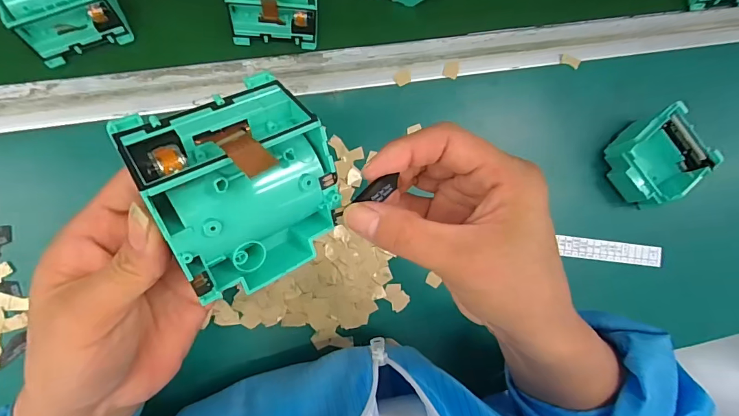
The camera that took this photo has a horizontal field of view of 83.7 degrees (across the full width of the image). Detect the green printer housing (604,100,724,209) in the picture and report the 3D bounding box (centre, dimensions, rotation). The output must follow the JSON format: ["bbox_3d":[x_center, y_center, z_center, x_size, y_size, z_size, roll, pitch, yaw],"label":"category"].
[{"bbox_3d":[0.275,-0.048,0.397,0.081,0.041,0.077,-34,94,-6],"label":"green printer housing"}]

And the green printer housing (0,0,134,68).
[{"bbox_3d":[-0.244,-0.166,0.325,0.075,0.032,0.079,-22,92,-6],"label":"green printer housing"}]

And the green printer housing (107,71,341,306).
[{"bbox_3d":[-0.057,-0.009,0.185,0.075,0.053,0.080,-30,129,-25],"label":"green printer housing"}]

